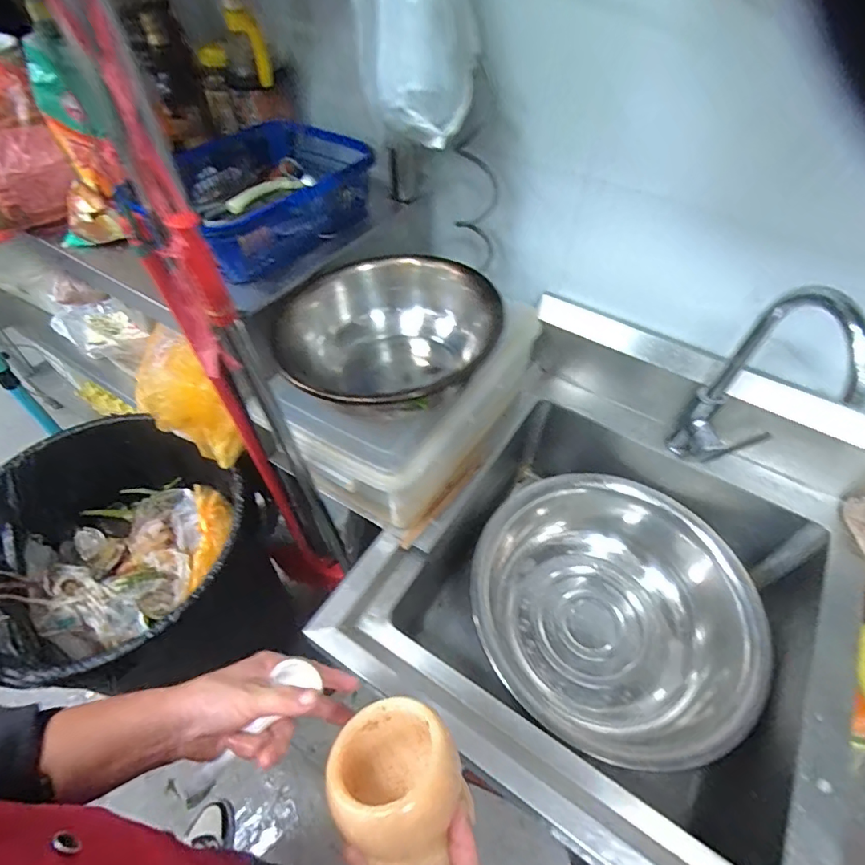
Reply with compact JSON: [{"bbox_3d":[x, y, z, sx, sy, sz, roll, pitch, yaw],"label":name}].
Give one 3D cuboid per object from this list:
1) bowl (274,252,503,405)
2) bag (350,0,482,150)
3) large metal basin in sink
[{"bbox_3d":[-0.064,-0.128,0.690,0.277,0.127,0.302,-1,50,1],"label":"bowl"},{"bbox_3d":[-0.025,-0.533,0.598,0.144,0.315,0.140,-12,24,-9],"label":"bag"},{"bbox_3d":[0.298,0.312,0.849,0.434,0.199,0.429,-1,50,1],"label":"large metal basin in sink"}]

